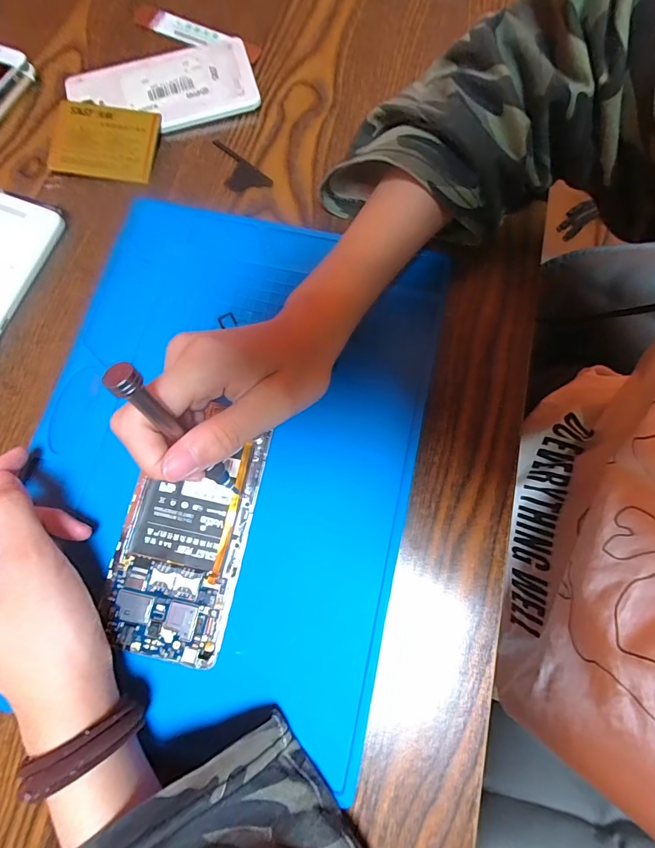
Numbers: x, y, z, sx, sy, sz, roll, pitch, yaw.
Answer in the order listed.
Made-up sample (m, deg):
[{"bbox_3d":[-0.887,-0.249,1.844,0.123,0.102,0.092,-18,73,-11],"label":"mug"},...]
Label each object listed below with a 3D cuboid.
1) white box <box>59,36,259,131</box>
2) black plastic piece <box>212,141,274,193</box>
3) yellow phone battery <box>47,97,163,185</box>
[{"bbox_3d":[-0.127,-0.258,0.312,0.138,0.008,0.071,-16,77,-4],"label":"white box"},{"bbox_3d":[-0.069,-0.187,0.297,0.059,0.004,0.024,41,79,9],"label":"black plastic piece"},{"bbox_3d":[-0.164,-0.208,0.298,0.075,0.004,0.057,7,85,0],"label":"yellow phone battery"}]

